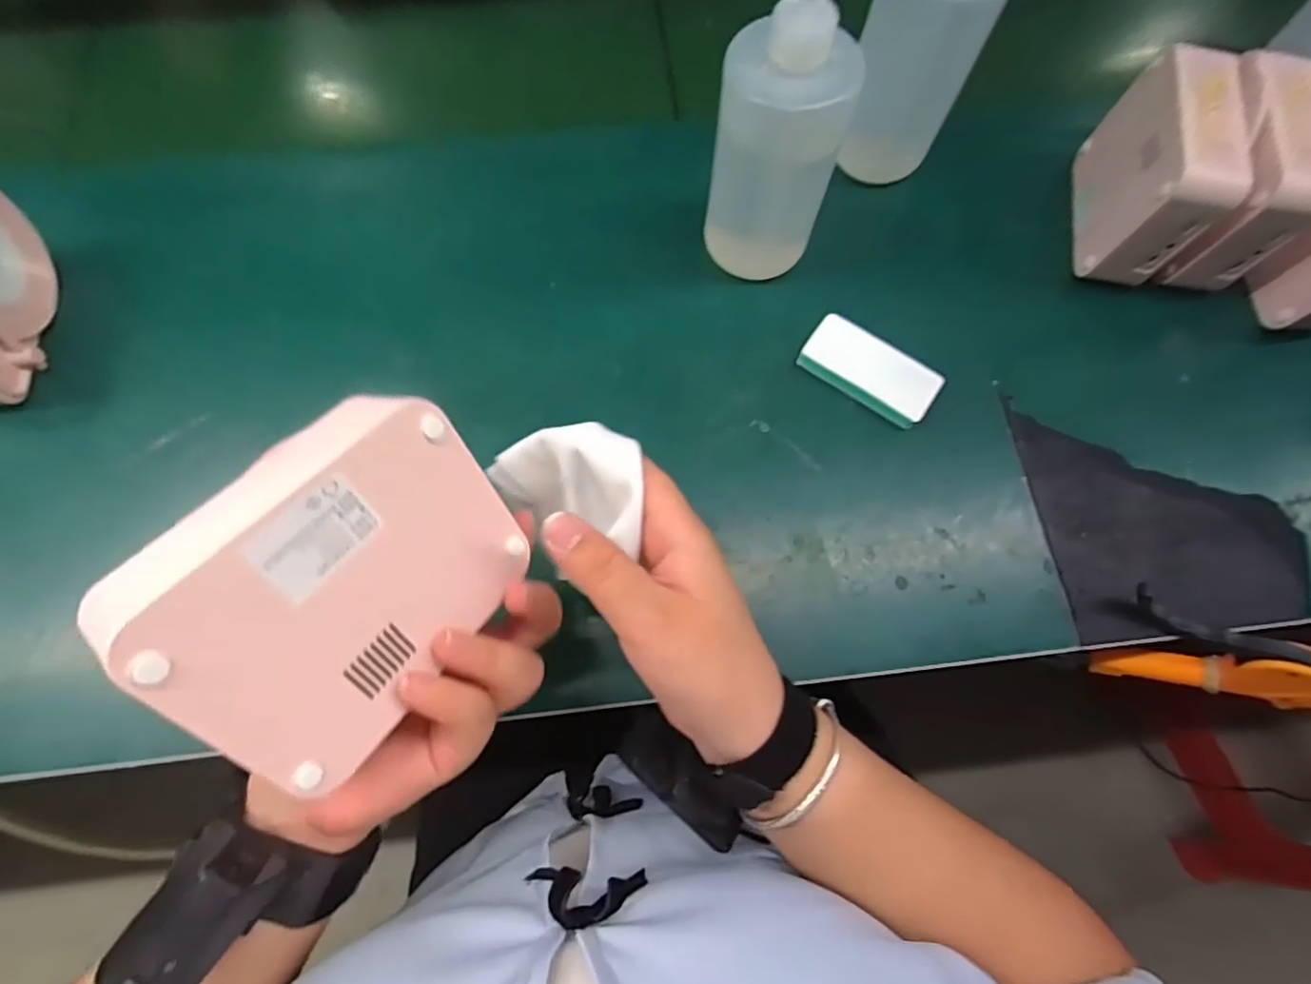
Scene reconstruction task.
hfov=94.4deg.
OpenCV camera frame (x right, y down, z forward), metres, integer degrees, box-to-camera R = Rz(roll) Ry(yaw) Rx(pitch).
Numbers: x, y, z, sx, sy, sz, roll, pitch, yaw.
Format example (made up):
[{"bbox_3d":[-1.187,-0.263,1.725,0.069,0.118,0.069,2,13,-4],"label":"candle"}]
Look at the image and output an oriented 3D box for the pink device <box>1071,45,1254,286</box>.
[{"bbox_3d":[0.352,-0.226,0.431,0.047,0.098,0.128,11,72,3],"label":"pink device"}]

